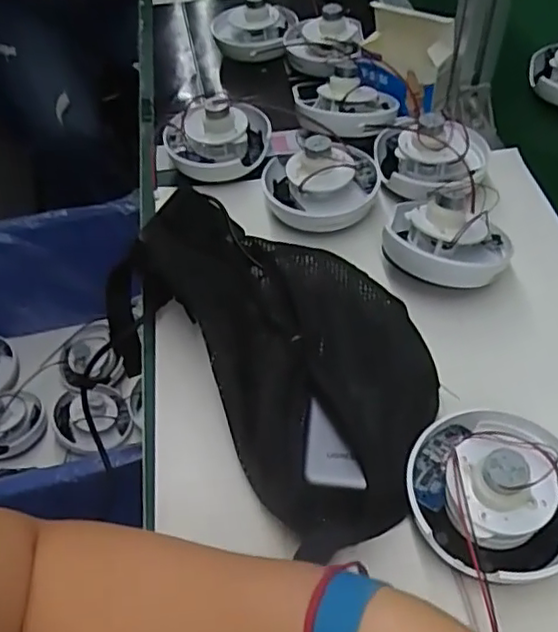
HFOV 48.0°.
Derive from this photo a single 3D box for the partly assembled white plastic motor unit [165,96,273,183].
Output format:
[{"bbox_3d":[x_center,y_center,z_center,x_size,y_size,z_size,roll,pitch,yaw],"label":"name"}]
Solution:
[{"bbox_3d":[-0.063,-0.186,0.631,0.106,0.068,0.081,-5,49,-1],"label":"partly assembled white plastic motor unit"}]

